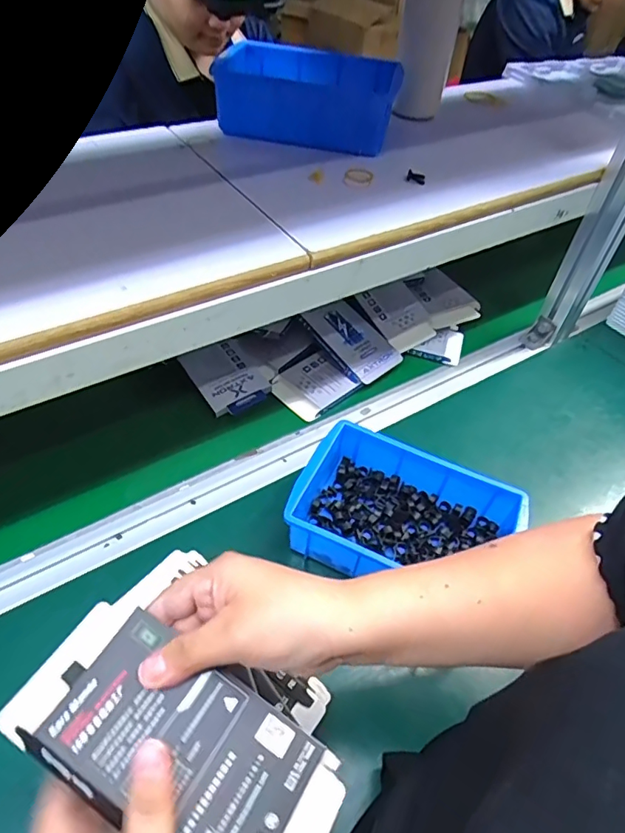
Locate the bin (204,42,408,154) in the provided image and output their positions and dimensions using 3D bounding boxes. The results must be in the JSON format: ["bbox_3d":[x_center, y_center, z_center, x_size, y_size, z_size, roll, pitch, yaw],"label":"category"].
[{"bbox_3d":[-0.009,-0.358,0.579,0.197,0.064,0.122,12,48,4],"label":"bin"}]

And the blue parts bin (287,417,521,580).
[{"bbox_3d":[0.080,0.099,0.488,0.207,0.065,0.130,22,50,13],"label":"blue parts bin"}]

